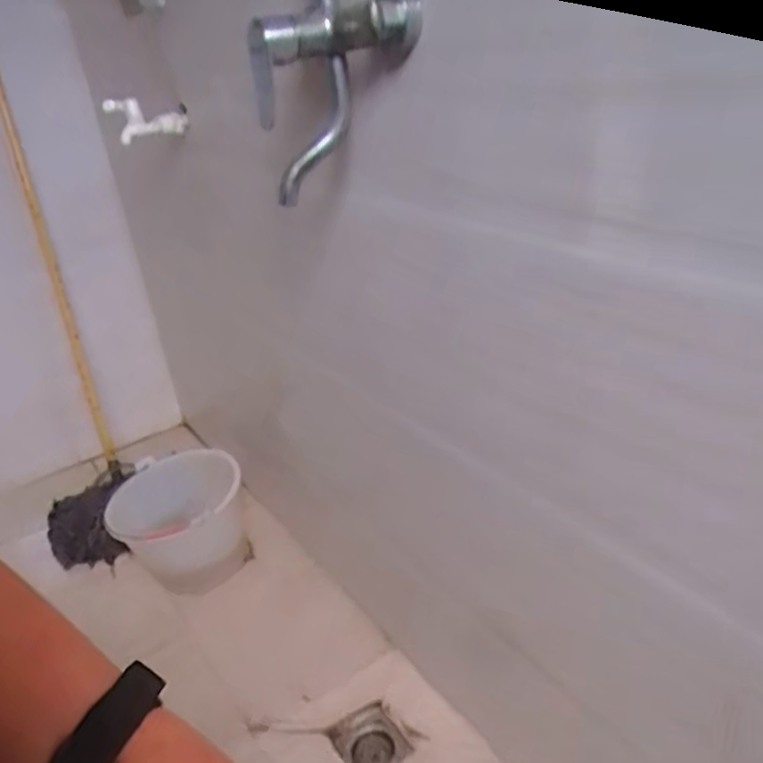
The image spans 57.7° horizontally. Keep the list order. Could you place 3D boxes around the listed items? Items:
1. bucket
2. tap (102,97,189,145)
[{"bbox_3d":[-0.440,0.317,1.530,0.292,0.238,0.287,-11,28,-8],"label":"bucket"},{"bbox_3d":[-0.429,-0.469,1.246,0.156,0.071,0.074,6,28,-5],"label":"tap"}]

